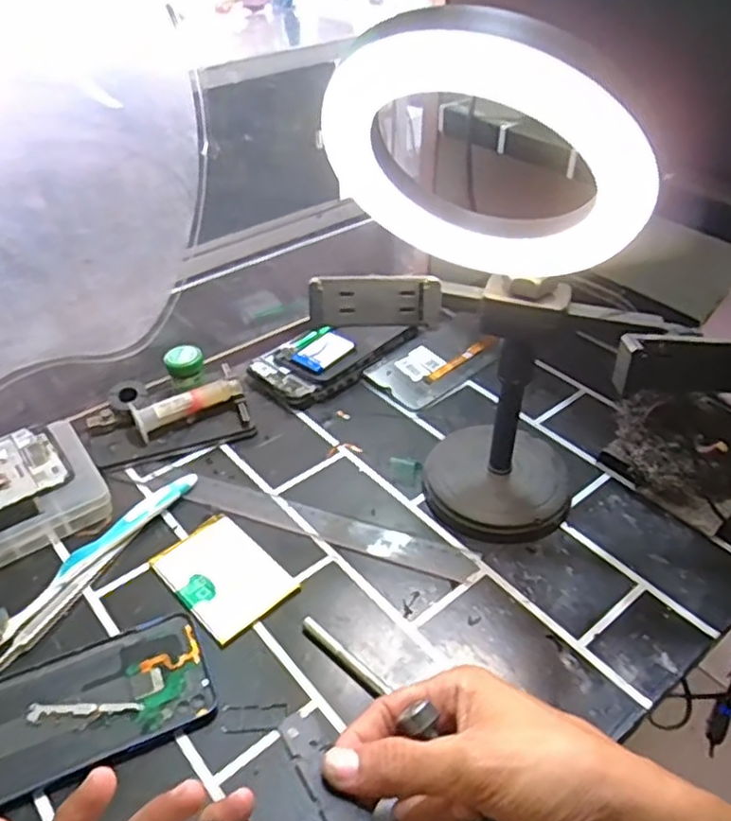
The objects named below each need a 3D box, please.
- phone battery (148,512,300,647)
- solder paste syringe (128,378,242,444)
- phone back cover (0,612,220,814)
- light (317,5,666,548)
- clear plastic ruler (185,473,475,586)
[{"bbox_3d":[-0.095,0.107,0.459,0.061,0.004,0.088,-31,49,-32],"label":"phone battery"},{"bbox_3d":[-0.144,-0.003,0.565,0.086,0.024,0.022,-22,45,-25],"label":"solder paste syringe"},{"bbox_3d":[-0.164,0.168,0.385,0.153,0.004,0.075,-16,43,-19],"label":"phone back cover"},{"bbox_3d":[0.064,-0.053,0.402,0.156,0.322,0.144,0,40,0],"label":"light"},{"bbox_3d":[-0.026,0.081,0.494,0.212,0.005,0.032,13,41,16],"label":"clear plastic ruler"}]

